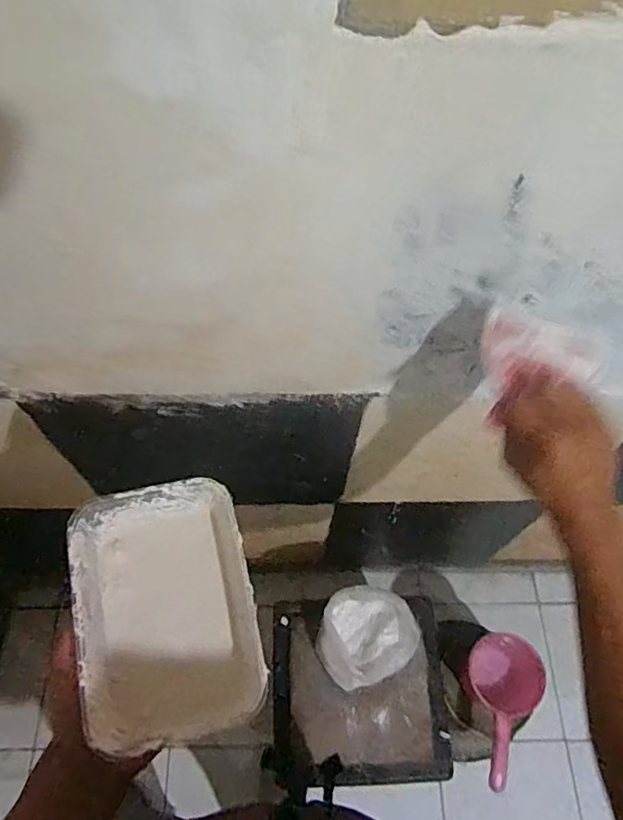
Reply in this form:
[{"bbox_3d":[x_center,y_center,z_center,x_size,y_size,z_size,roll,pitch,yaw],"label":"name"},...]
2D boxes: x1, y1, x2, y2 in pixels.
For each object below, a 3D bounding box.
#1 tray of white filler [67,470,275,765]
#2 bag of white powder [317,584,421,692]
[{"bbox_3d":[-0.101,0.141,0.414,0.116,0.052,0.165,-12,63,-8],"label":"tray of white filler"},{"bbox_3d":[0.092,0.379,0.979,0.169,0.062,0.152,-23,65,-13],"label":"bag of white powder"}]

